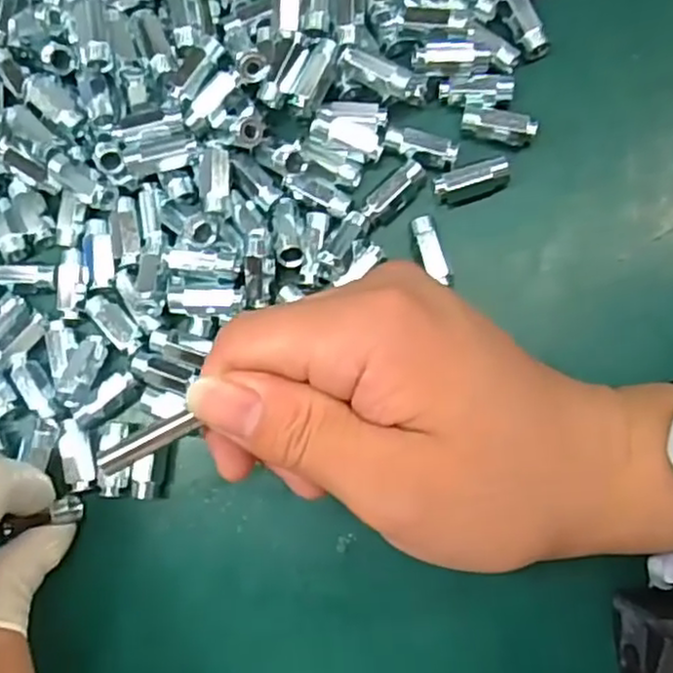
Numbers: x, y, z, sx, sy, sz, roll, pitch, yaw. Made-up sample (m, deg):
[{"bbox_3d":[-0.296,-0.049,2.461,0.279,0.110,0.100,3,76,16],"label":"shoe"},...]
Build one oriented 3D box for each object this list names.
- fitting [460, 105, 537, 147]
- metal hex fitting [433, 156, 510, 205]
[{"bbox_3d":[0.060,-0.078,0.263,0.026,0.010,0.010,16,86,9],"label":"fitting"},{"bbox_3d":[0.050,-0.057,0.262,0.027,0.013,0.011,-19,82,5],"label":"metal hex fitting"}]

